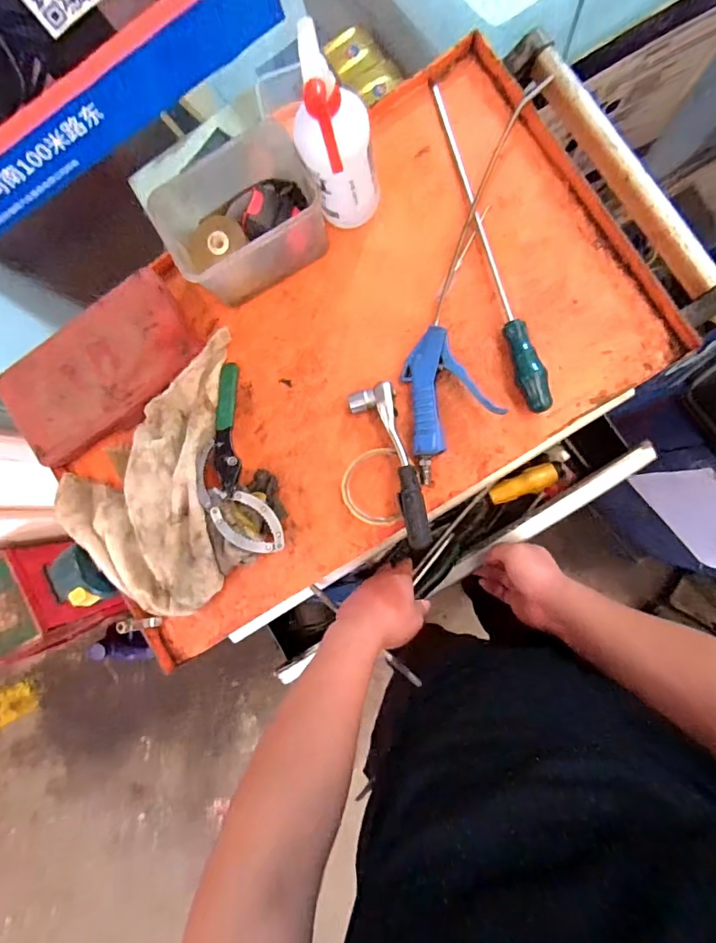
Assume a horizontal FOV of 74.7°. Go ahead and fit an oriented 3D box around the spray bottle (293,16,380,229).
[{"bbox_3d":[-0.020,-0.296,0.435,0.067,0.203,0.085,-13,86,7],"label":"spray bottle"}]

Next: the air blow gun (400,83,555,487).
[{"bbox_3d":[0.126,-0.193,0.525,0.111,0.029,0.420,12,90,8],"label":"air blow gun"}]

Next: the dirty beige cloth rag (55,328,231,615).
[{"bbox_3d":[-0.250,0.004,0.544,0.222,0.060,0.323,2,88,8],"label":"dirty beige cloth rag"}]

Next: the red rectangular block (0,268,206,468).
[{"bbox_3d":[-0.302,-0.117,0.552,0.236,0.033,0.133,-34,84,6],"label":"red rectangular block"}]

